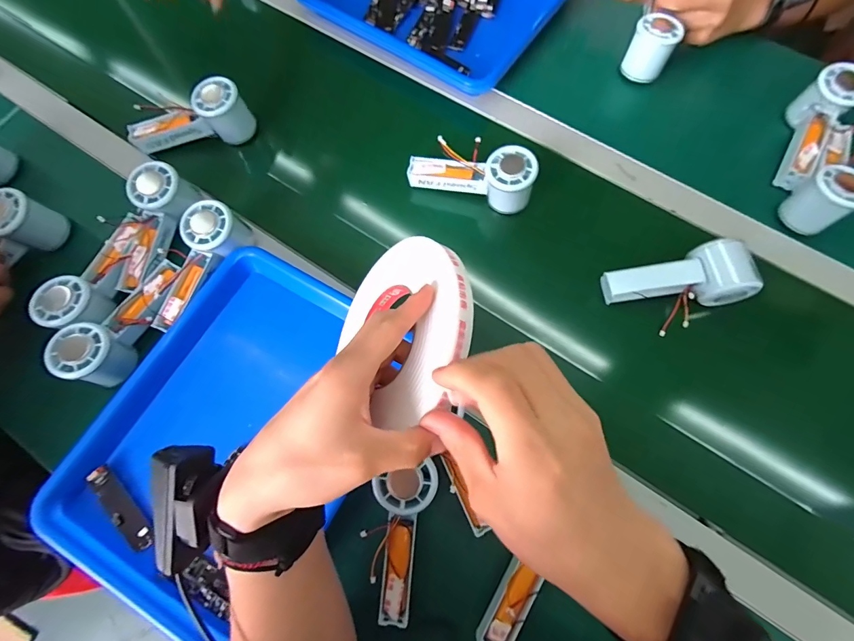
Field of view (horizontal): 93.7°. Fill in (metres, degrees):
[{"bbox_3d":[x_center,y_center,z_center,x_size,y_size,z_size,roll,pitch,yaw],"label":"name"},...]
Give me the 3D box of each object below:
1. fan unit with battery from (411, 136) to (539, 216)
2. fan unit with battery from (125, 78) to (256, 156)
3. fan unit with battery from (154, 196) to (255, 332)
[{"bbox_3d":[0.055,-0.179,0.482,0.145,0.060,0.048,16,75,7],"label":"fan unit with battery"},{"bbox_3d":[-0.307,-0.263,0.519,0.148,0.060,0.051,-15,73,-2],"label":"fan unit with battery"},{"bbox_3d":[-0.260,-0.062,0.439,0.055,0.041,0.149,28,76,10],"label":"fan unit with battery"}]

